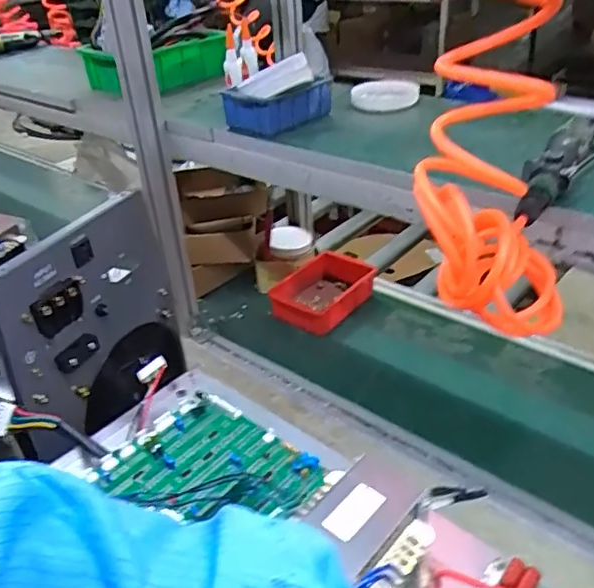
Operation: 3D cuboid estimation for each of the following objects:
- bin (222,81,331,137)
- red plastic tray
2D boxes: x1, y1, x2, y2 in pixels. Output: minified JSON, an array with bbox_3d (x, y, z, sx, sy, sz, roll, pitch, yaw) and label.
[{"bbox_3d":[-0.026,-0.280,0.862,0.096,0.053,0.137,19,40,32],"label":"bin"},{"bbox_3d":[0.057,0.000,1.166,0.139,0.060,0.200,24,43,37],"label":"red plastic tray"}]

